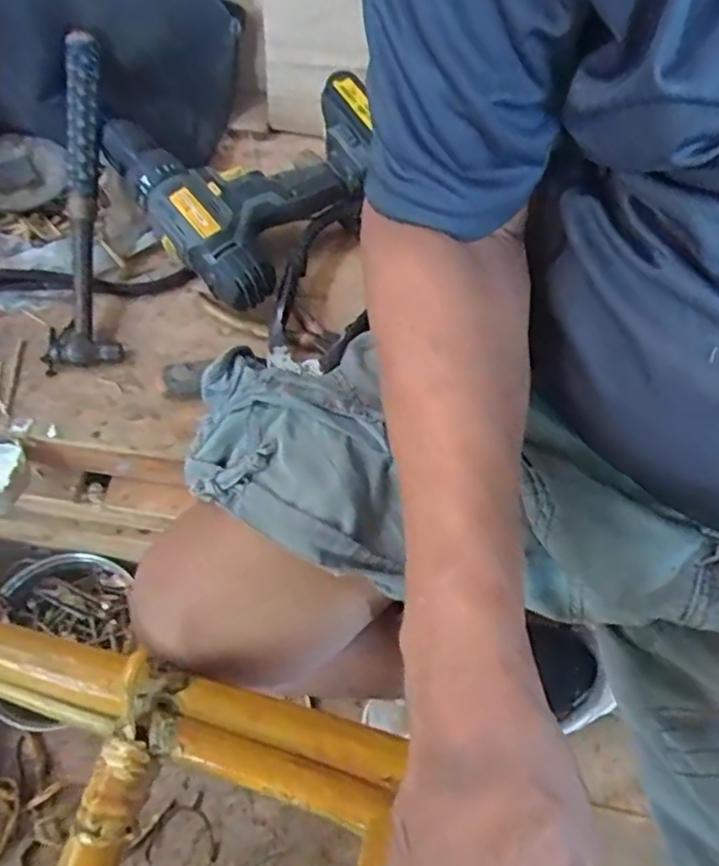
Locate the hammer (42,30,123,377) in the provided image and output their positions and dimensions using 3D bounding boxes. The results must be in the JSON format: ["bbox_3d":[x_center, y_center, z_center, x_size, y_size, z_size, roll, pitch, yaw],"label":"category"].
[{"bbox_3d":[-0.230,-0.202,0.533,0.059,0.032,0.306,-2,83,-3],"label":"hammer"}]

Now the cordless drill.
[{"bbox_3d":[-0.102,-0.228,0.544,0.188,0.074,0.210,-38,72,-17],"label":"cordless drill"}]

